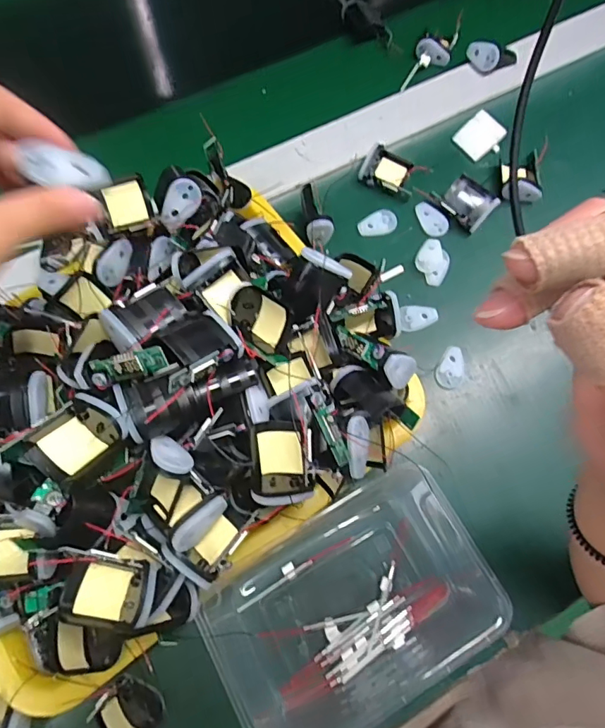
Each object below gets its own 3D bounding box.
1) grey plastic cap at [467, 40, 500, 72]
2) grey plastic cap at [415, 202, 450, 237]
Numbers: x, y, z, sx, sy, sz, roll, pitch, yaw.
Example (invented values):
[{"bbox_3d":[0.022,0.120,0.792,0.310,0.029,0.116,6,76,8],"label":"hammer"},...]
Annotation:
[{"bbox_3d":[0.183,-0.311,0.480,0.008,0.024,0.037,-22,61,-40],"label":"grey plastic cap"},{"bbox_3d":[0.118,-0.132,0.434,0.021,0.004,0.037,-27,74,14],"label":"grey plastic cap"}]

